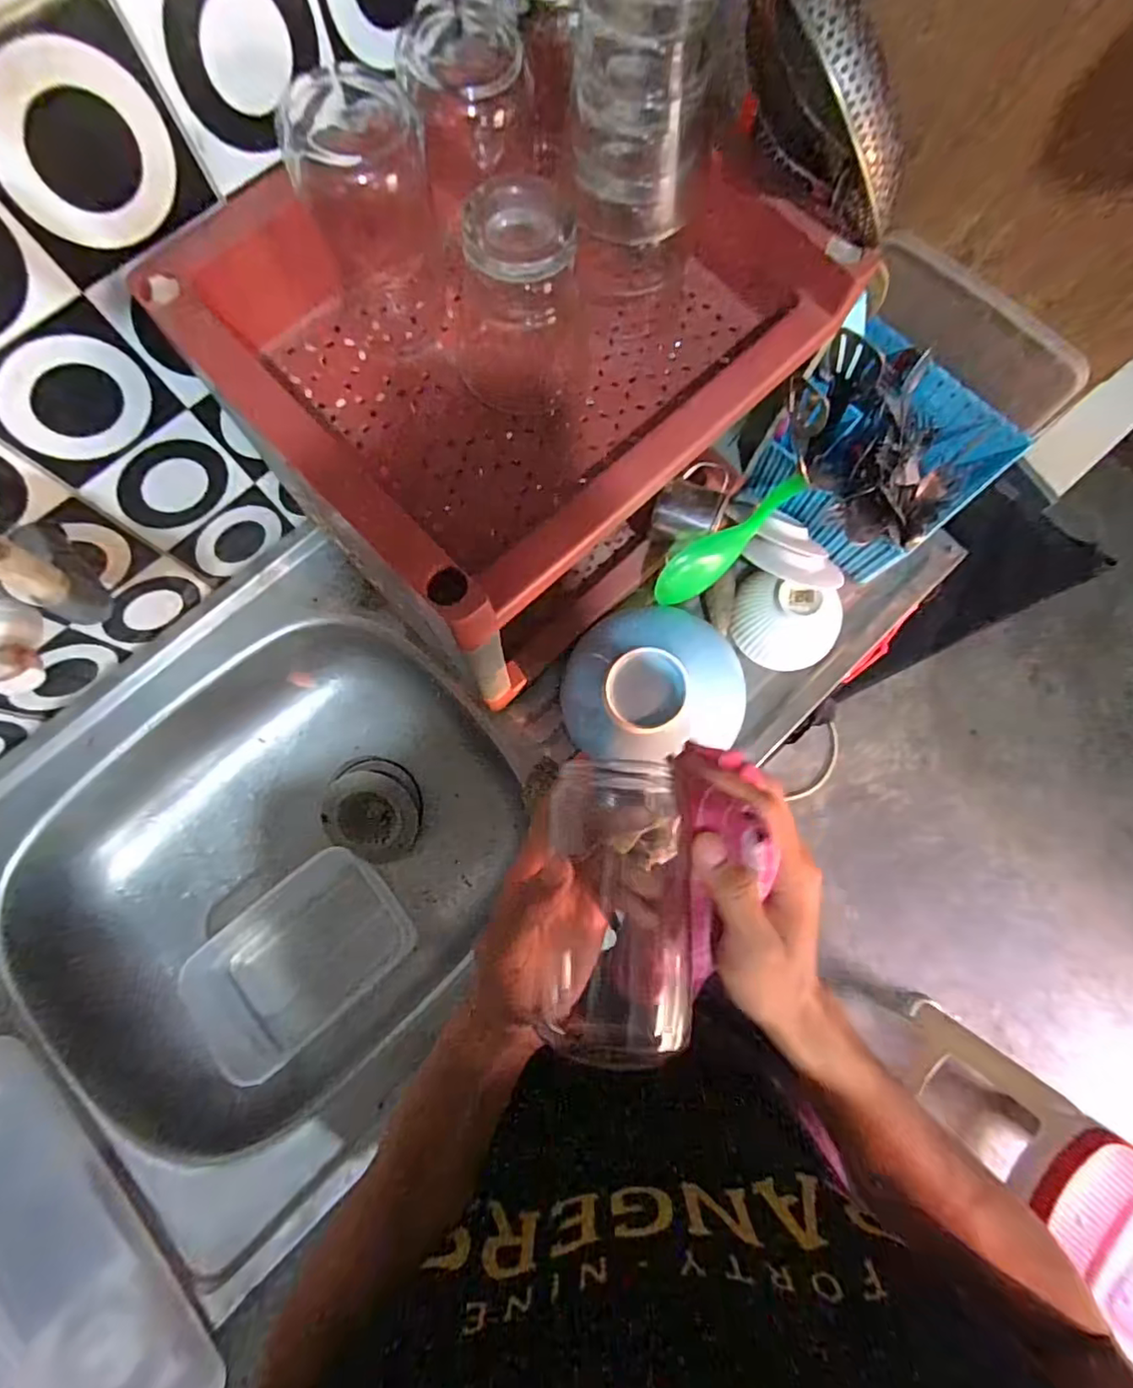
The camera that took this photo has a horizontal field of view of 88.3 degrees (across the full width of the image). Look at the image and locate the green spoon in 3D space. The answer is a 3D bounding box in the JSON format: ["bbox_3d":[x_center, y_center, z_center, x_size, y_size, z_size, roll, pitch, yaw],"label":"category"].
[{"bbox_3d":[0.147,-0.138,0.529,0.159,0.035,0.036,-39,82,5],"label":"green spoon"}]

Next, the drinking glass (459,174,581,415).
[{"bbox_3d":[-0.031,-0.250,0.367,0.079,0.107,0.078,0,79,-1],"label":"drinking glass"}]

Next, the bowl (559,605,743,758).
[{"bbox_3d":[0.080,-0.011,0.528,0.162,0.081,0.140,1,79,-1],"label":"bowl"}]

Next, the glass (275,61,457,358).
[{"bbox_3d":[-0.118,-0.295,0.366,0.077,0.114,0.082,-20,80,-5],"label":"glass"}]

